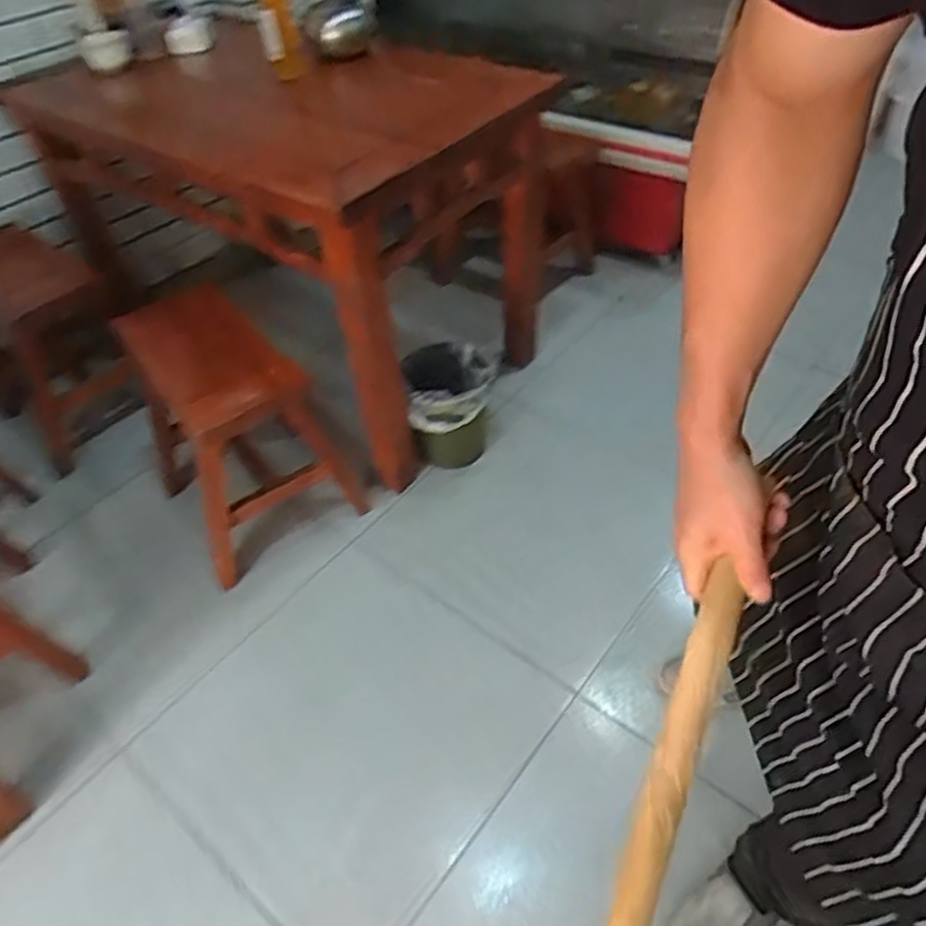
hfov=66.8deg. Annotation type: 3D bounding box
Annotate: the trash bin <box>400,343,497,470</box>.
[{"bbox_3d":[-0.030,-0.135,1.740,0.212,0.263,0.255,-9,46,-5],"label":"trash bin"}]

